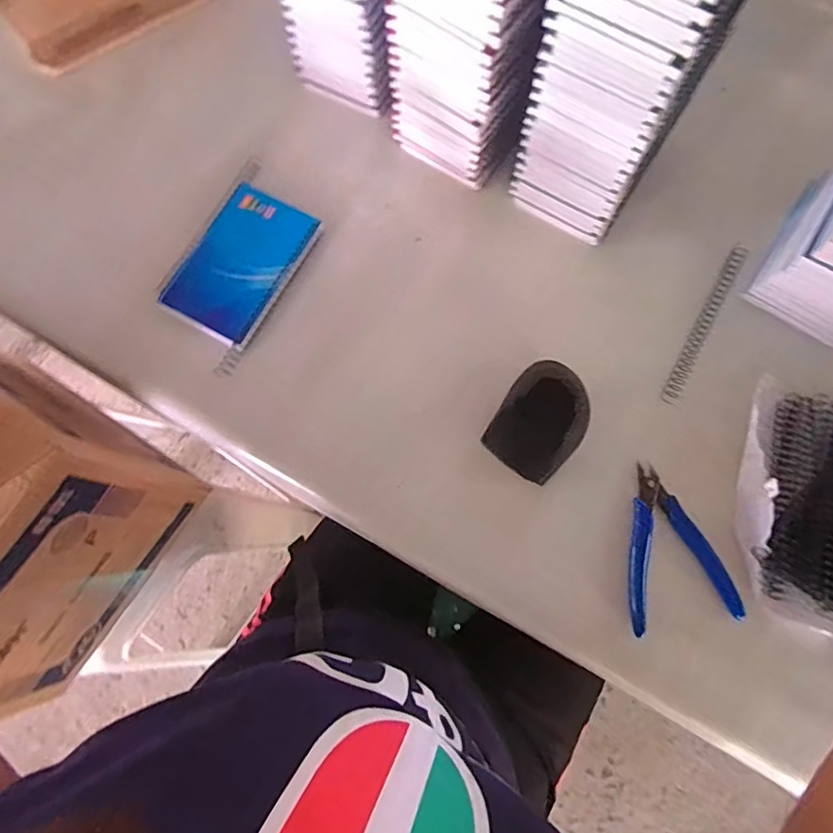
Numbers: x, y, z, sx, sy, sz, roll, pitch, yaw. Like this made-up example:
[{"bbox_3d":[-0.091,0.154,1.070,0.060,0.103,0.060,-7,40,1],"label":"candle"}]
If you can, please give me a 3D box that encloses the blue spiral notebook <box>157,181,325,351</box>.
[{"bbox_3d":[-0.150,-0.131,0.488,0.086,0.009,0.133,28,76,6],"label":"blue spiral notebook"}]

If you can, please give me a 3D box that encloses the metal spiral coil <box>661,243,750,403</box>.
[{"bbox_3d":[0.238,-0.078,0.466,0.013,0.007,0.154,29,76,7],"label":"metal spiral coil"}]

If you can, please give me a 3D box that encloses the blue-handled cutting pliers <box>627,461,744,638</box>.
[{"bbox_3d":[0.187,0.096,0.430,0.079,0.009,0.117,-10,75,-4],"label":"blue-handled cutting pliers"}]

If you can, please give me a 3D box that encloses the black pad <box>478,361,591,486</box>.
[{"bbox_3d":[0.096,0.004,0.438,0.065,0.032,0.080,37,78,8],"label":"black pad"}]

